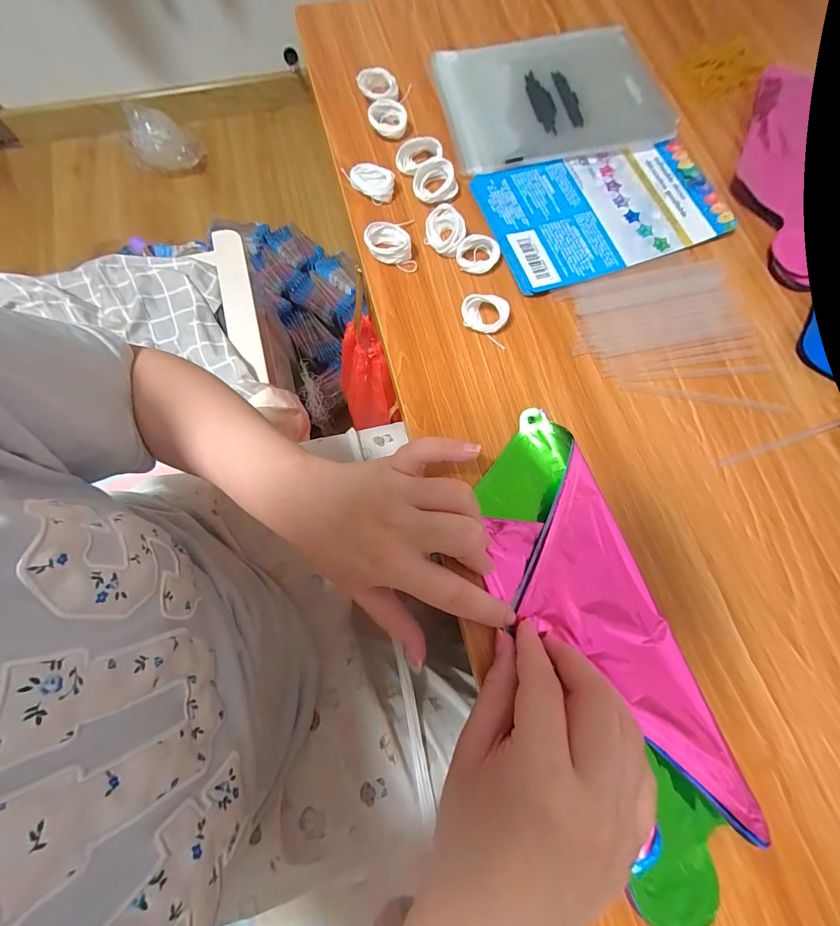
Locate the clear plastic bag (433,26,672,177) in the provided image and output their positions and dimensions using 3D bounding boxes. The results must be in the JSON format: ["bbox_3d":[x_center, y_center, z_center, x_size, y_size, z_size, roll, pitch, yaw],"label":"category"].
[{"bbox_3d":[0.116,-0.323,0.339,0.180,0.008,0.140,-13,75,-4],"label":"clear plastic bag"}]

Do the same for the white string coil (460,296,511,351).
[{"bbox_3d":[0.047,-0.105,0.277,0.035,0.015,0.031,14,75,3],"label":"white string coil"}]

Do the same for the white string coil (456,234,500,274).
[{"bbox_3d":[0.045,-0.159,0.289,0.034,0.012,0.023,-19,76,-6],"label":"white string coil"}]

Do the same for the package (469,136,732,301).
[{"bbox_3d":[0.148,-0.204,0.309,0.188,0.006,0.115,-15,75,-5],"label":"package"}]

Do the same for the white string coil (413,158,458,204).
[{"bbox_3d":[0.013,-0.227,0.309,0.034,0.017,0.035,0,74,-1],"label":"white string coil"}]

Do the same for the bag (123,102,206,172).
[{"bbox_3d":[-0.814,-1.011,1.210,0.224,0.156,0.077,17,75,4],"label":"bag"}]

